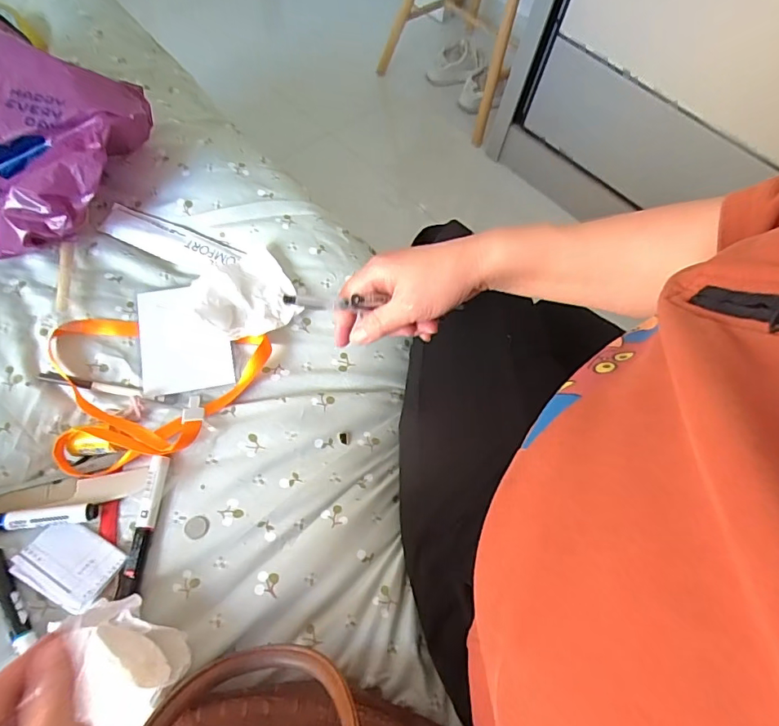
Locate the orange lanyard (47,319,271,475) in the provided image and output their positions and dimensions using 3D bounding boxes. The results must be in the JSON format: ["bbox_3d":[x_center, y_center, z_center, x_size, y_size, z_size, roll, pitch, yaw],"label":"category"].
[{"bbox_3d":[-0.227,0.017,0.492,0.211,0.026,0.156,-8,63,-11],"label":"orange lanyard"}]

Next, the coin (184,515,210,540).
[{"bbox_3d":[-0.175,0.148,0.443,0.021,0.004,0.019,-32,70,-21],"label":"coin"}]

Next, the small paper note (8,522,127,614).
[{"bbox_3d":[-0.272,0.167,0.413,0.078,0.012,0.053,25,62,7],"label":"small paper note"}]

